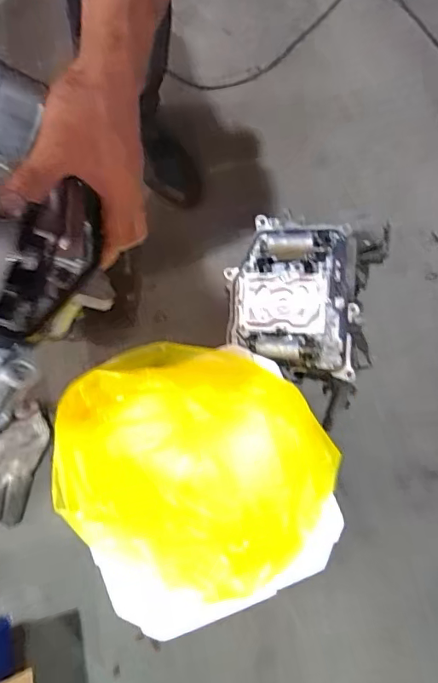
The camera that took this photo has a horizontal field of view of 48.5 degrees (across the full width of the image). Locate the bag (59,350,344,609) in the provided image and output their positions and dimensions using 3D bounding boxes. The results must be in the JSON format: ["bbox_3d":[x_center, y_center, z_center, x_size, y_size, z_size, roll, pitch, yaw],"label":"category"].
[{"bbox_3d":[-0.039,0.154,0.688,0.341,0.231,0.264,22,80,4],"label":"bag"}]

